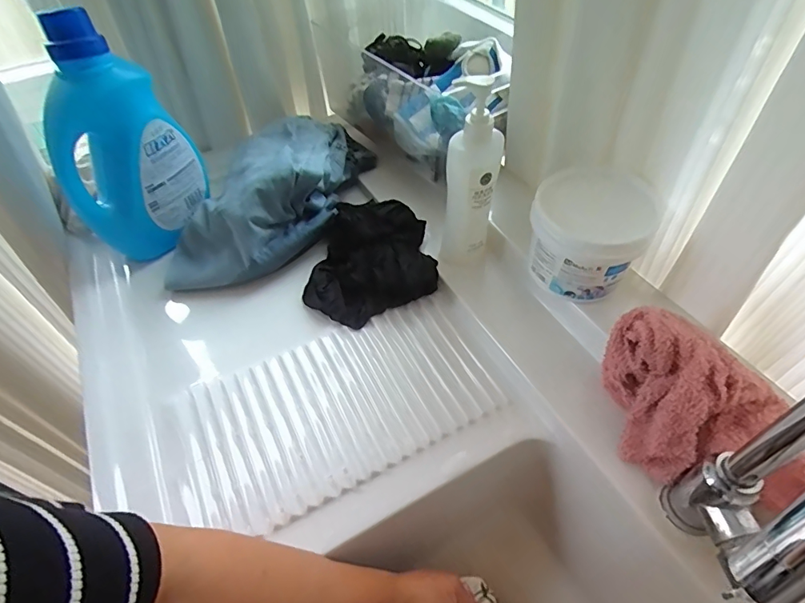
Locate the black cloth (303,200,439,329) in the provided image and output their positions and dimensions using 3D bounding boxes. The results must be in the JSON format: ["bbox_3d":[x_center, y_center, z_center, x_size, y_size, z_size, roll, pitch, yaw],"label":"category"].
[{"bbox_3d":[-0.046,-0.058,0.620,0.173,0.061,0.186,-7,51,-2],"label":"black cloth"}]

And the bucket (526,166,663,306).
[{"bbox_3d":[0.203,-0.074,0.508,0.120,0.106,0.112,-2,51,2],"label":"bucket"}]

